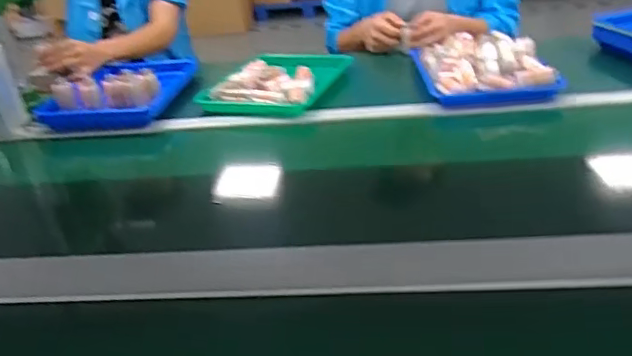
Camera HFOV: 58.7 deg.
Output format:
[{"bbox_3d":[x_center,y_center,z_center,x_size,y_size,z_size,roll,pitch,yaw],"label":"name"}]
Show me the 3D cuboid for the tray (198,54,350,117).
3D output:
[{"bbox_3d":[-0.088,-0.215,1.253,0.252,0.054,0.327,7,32,22],"label":"tray"}]

